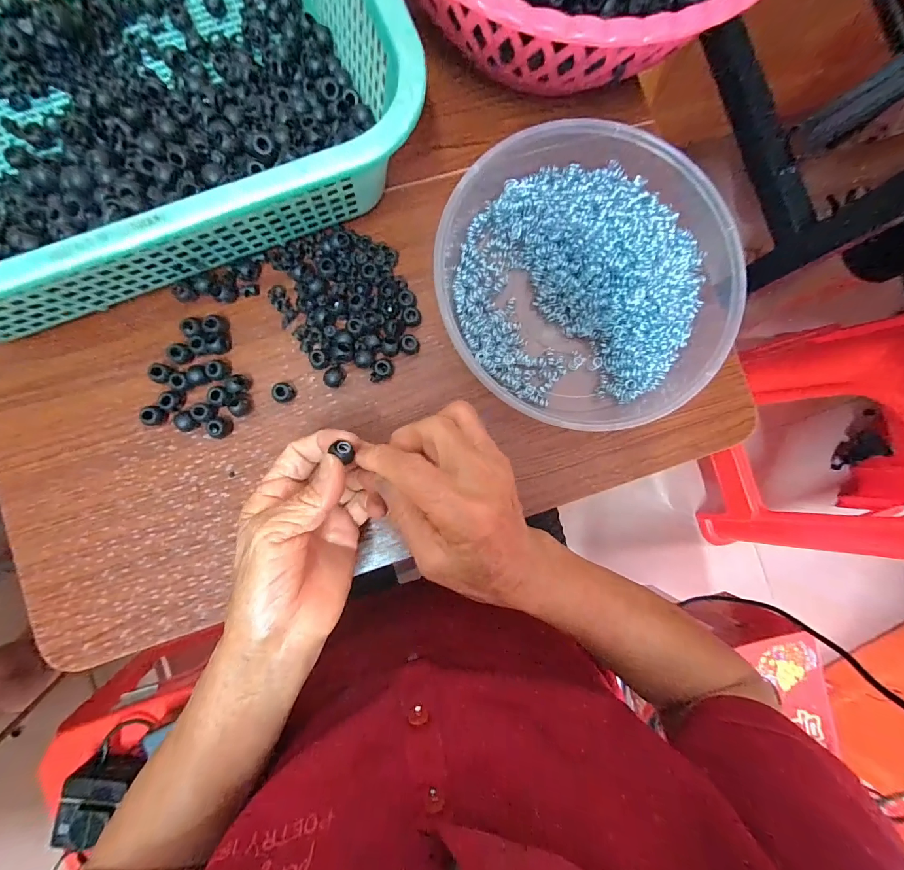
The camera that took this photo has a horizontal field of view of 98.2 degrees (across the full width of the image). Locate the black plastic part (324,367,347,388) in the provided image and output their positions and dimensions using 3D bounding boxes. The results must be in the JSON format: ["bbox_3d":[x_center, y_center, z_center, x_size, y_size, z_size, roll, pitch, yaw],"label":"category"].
[{"bbox_3d":[-0.090,-0.045,0.301,0.012,0.011,0.016,32,87,-2],"label":"black plastic part"}]

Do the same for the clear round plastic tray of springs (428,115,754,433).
[{"bbox_3d":[0.101,-0.120,0.301,0.218,0.040,0.224,0,88,-4],"label":"clear round plastic tray of springs"}]

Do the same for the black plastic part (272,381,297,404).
[{"bbox_3d":[-0.128,-0.032,0.299,0.015,0.008,0.015,0,88,-4],"label":"black plastic part"}]

